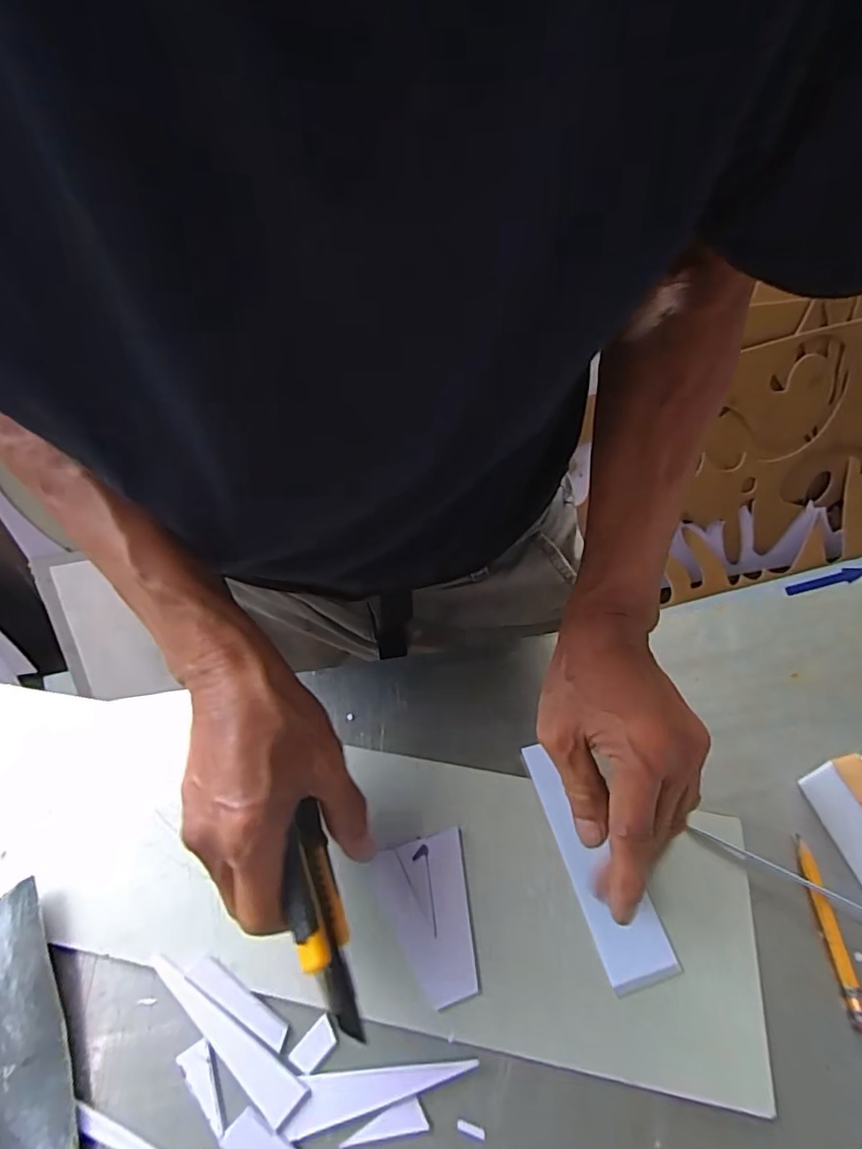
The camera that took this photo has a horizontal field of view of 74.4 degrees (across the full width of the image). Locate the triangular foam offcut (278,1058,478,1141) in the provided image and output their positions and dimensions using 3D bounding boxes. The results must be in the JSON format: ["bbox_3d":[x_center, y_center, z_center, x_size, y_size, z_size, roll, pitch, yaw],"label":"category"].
[{"bbox_3d":[-0.025,0.256,0.280,0.093,0.004,0.021,-7,54,-3],"label":"triangular foam offcut"}]

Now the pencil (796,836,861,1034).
[{"bbox_3d":[0.222,0.196,0.315,0.007,0.006,0.090,0,54,2],"label":"pencil"}]

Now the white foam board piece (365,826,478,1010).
[{"bbox_3d":[-0.001,0.194,0.322,0.056,0.004,0.080,-14,55,-8],"label":"white foam board piece"}]

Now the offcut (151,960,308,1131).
[{"bbox_3d":[-0.108,0.237,0.297,0.104,0.004,0.020,32,61,22],"label":"offcut"}]

